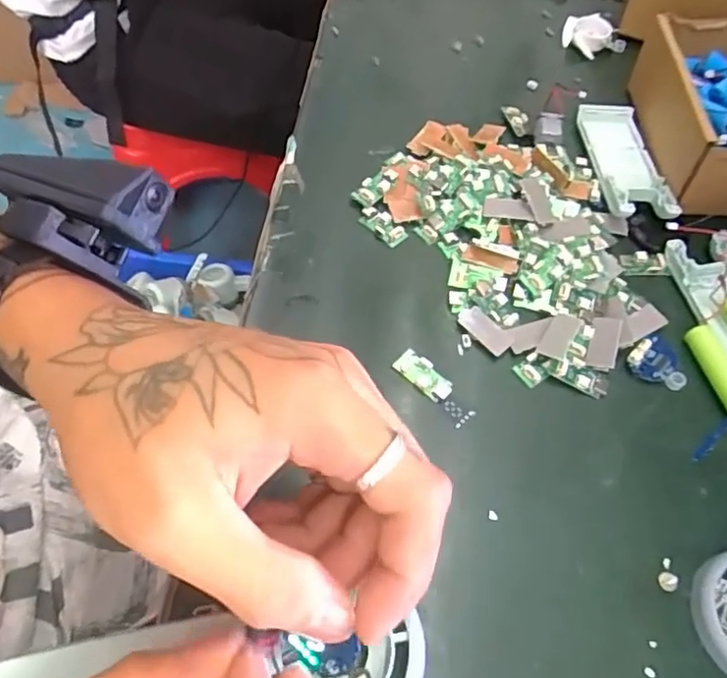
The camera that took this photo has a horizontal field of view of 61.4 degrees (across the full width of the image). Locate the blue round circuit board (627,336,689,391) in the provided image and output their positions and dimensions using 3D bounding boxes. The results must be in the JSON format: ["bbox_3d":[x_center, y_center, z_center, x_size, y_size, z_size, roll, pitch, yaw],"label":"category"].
[{"bbox_3d":[0.159,0.013,0.326,0.031,0.004,0.026,37,63,17],"label":"blue round circuit board"}]

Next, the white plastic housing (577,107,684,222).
[{"bbox_3d":[0.171,-0.116,0.403,0.040,0.016,0.104,0,59,-4],"label":"white plastic housing"}]

